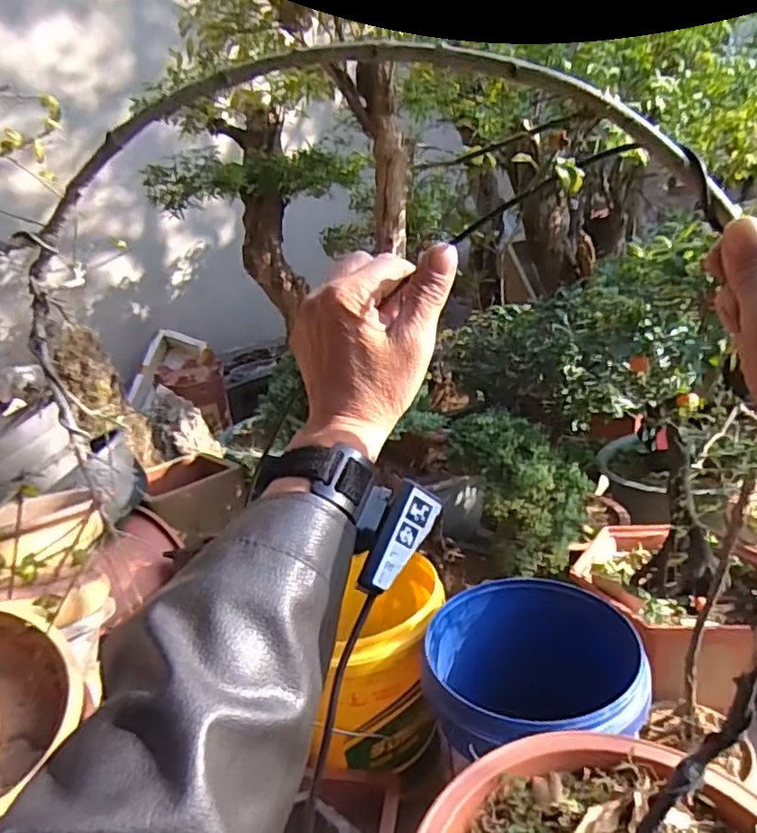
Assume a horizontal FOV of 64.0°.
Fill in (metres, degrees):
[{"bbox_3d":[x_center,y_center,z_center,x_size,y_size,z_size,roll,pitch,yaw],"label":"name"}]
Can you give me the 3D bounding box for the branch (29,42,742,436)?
[{"bbox_3d":[-0.048,-0.121,0.375,0.462,0.186,0.019,-10,17,19],"label":"branch"}]

